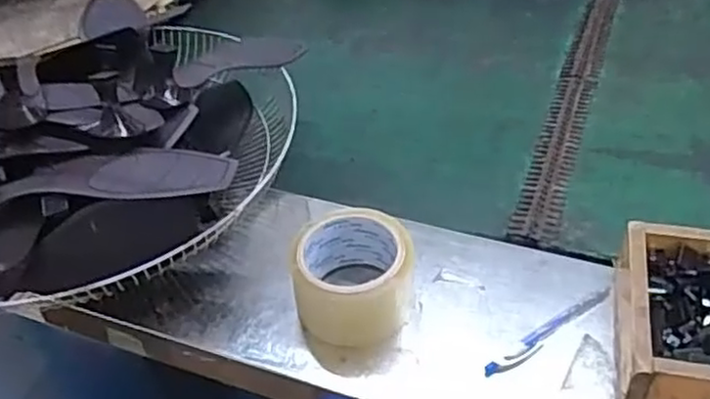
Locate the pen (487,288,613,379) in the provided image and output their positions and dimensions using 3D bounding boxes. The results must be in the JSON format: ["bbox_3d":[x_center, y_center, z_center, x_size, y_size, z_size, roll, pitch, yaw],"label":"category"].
[{"bbox_3d":[0.160,0.107,0.567,0.133,0.010,0.016,-27,47,-22],"label":"pen"}]

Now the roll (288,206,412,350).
[{"bbox_3d":[-0.001,0.065,0.583,0.096,0.066,0.091,-3,42,3],"label":"roll"}]

